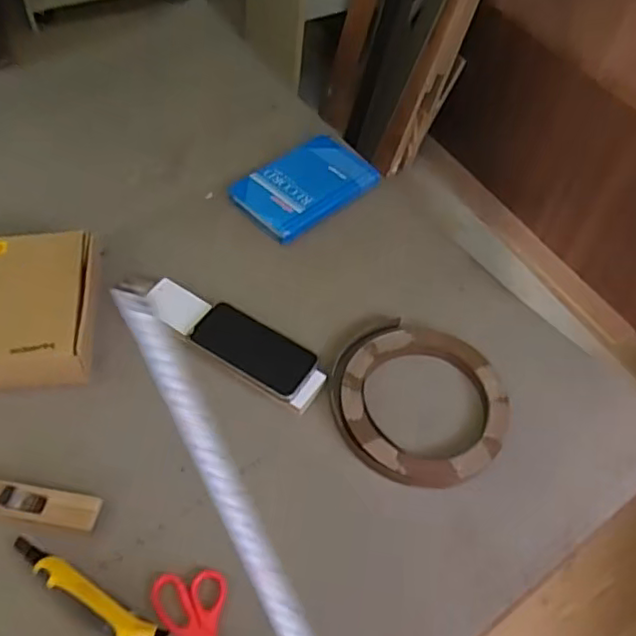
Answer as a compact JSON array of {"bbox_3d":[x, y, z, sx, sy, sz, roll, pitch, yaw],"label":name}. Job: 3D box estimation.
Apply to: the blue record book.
[{"bbox_3d":[-0.020,-0.220,1.035,0.218,0.032,0.145,-39,67,-24],"label":"blue record book"}]

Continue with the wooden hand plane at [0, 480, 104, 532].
[{"bbox_3d":[-0.317,0.207,0.700,0.145,0.025,0.038,7,52,1],"label":"wooden hand plane"}]

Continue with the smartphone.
[{"bbox_3d":[-0.085,0.041,0.833,0.165,0.008,0.089,29,48,15],"label":"smartphone"}]

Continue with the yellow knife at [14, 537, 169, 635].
[{"bbox_3d":[-0.245,0.285,0.650,0.187,0.030,0.031,26,55,14],"label":"yellow knife"}]

